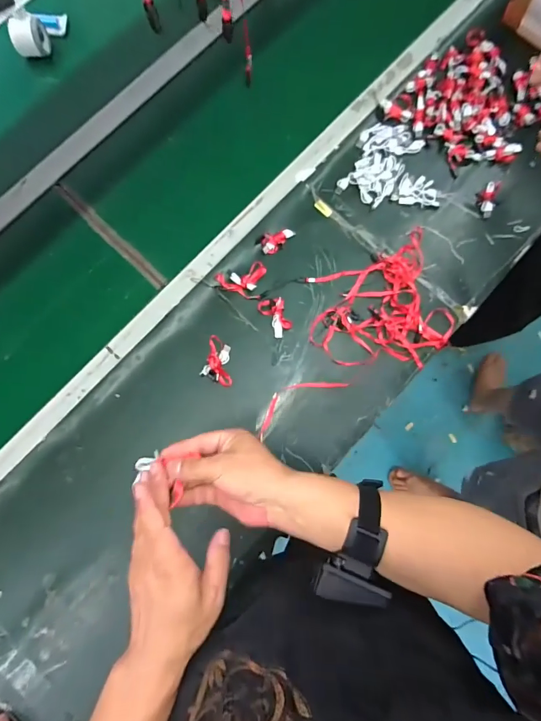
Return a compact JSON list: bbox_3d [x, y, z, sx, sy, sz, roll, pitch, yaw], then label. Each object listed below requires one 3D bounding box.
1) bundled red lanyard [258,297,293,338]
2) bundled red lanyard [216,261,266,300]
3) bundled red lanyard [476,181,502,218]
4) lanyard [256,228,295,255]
[{"bbox_3d":[0.010,-0.081,0.726,0.045,0.015,0.074,-22,83,-4],"label":"bundled red lanyard"},{"bbox_3d":[-0.056,-0.155,0.736,0.085,0.015,0.070,12,82,1],"label":"bundled red lanyard"},{"bbox_3d":[0.416,-0.314,0.765,0.037,0.016,0.072,17,82,2],"label":"bundled red lanyard"},{"bbox_3d":[0.011,-0.228,0.747,0.068,0.009,0.041,-36,84,-5],"label":"lanyard"}]

